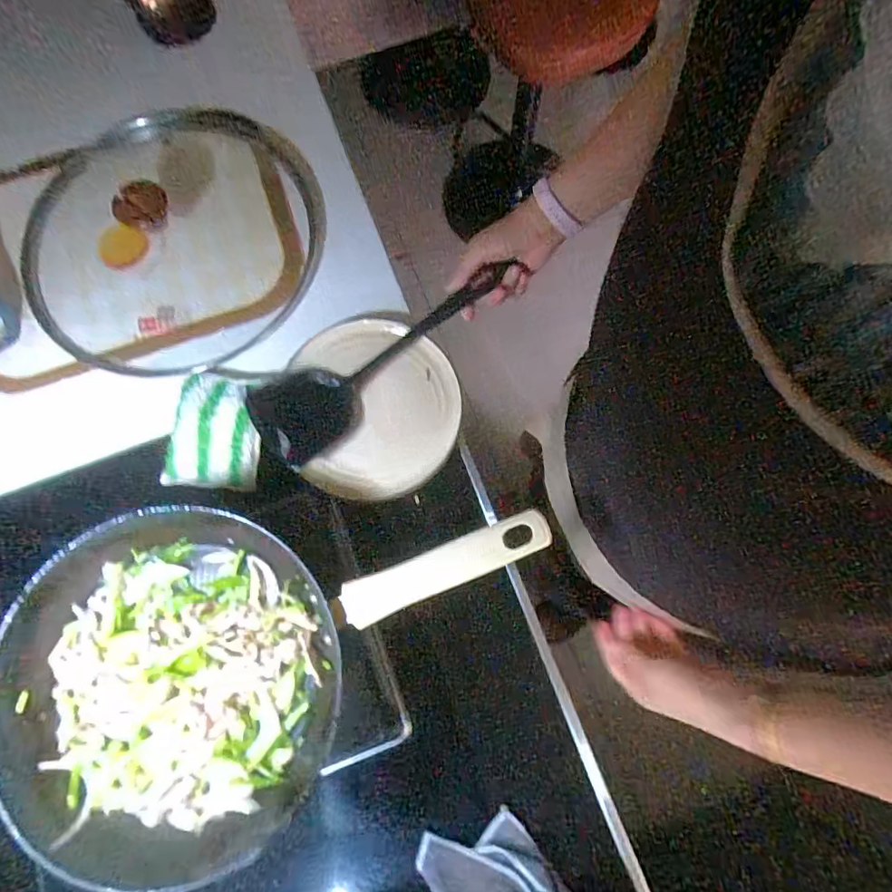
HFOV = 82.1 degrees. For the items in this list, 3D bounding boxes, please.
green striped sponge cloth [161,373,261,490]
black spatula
[{"bbox_3d":[-0.240,-0.018,0.528,0.095,0.025,0.117,5,77,2],"label":"green striped sponge cloth"},{"bbox_3d":[-0.066,-0.099,0.545,0.302,0.034,0.099,-36,79,-4],"label":"black spatula"}]

